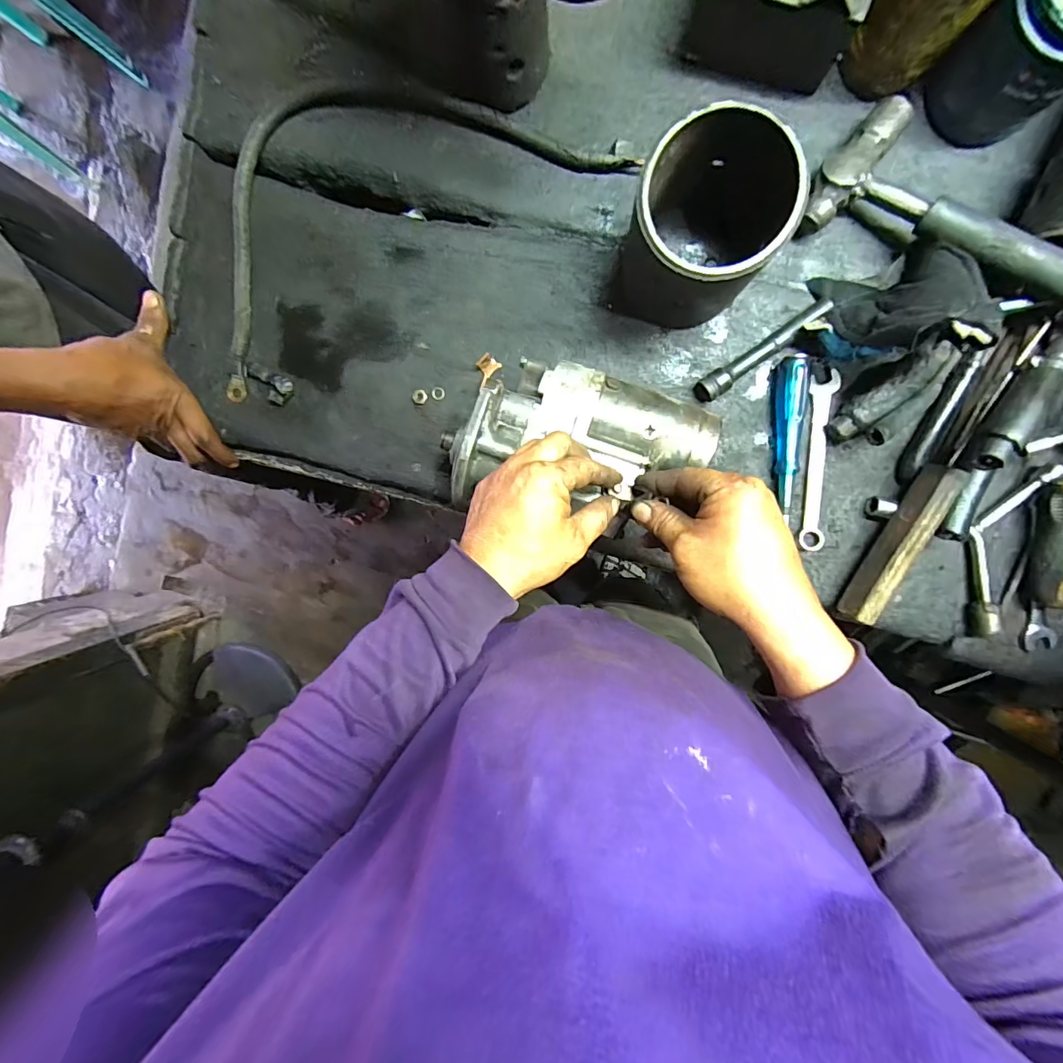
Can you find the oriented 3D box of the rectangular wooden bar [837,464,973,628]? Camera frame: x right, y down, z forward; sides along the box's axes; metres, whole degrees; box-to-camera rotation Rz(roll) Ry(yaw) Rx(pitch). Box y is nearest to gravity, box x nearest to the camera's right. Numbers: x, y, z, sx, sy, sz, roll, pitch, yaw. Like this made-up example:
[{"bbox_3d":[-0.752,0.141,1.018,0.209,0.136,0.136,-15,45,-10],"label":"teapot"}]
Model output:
[{"bbox_3d":[0.325,0.012,0.410,0.023,0.042,0.147,26,98,3],"label":"rectangular wooden bar"}]

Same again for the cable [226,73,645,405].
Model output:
[{"bbox_3d":[-0.159,-0.326,0.438,0.455,0.021,0.235,-28,93,8],"label":"cable"}]

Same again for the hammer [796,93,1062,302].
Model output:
[{"bbox_3d":[0.344,-0.237,0.357,0.239,0.024,0.102,42,99,14],"label":"hammer"}]

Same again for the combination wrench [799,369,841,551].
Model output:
[{"bbox_3d":[0.271,-0.065,0.431,0.023,0.009,0.163,1,96,6],"label":"combination wrench"}]

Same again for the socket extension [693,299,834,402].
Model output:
[{"bbox_3d":[0.212,-0.168,0.421,0.132,0.020,0.021,-37,91,8],"label":"socket extension"}]

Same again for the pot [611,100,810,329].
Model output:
[{"bbox_3d":[0.135,-0.235,0.368,0.105,0.128,0.105,1,96,6],"label":"pot"}]

